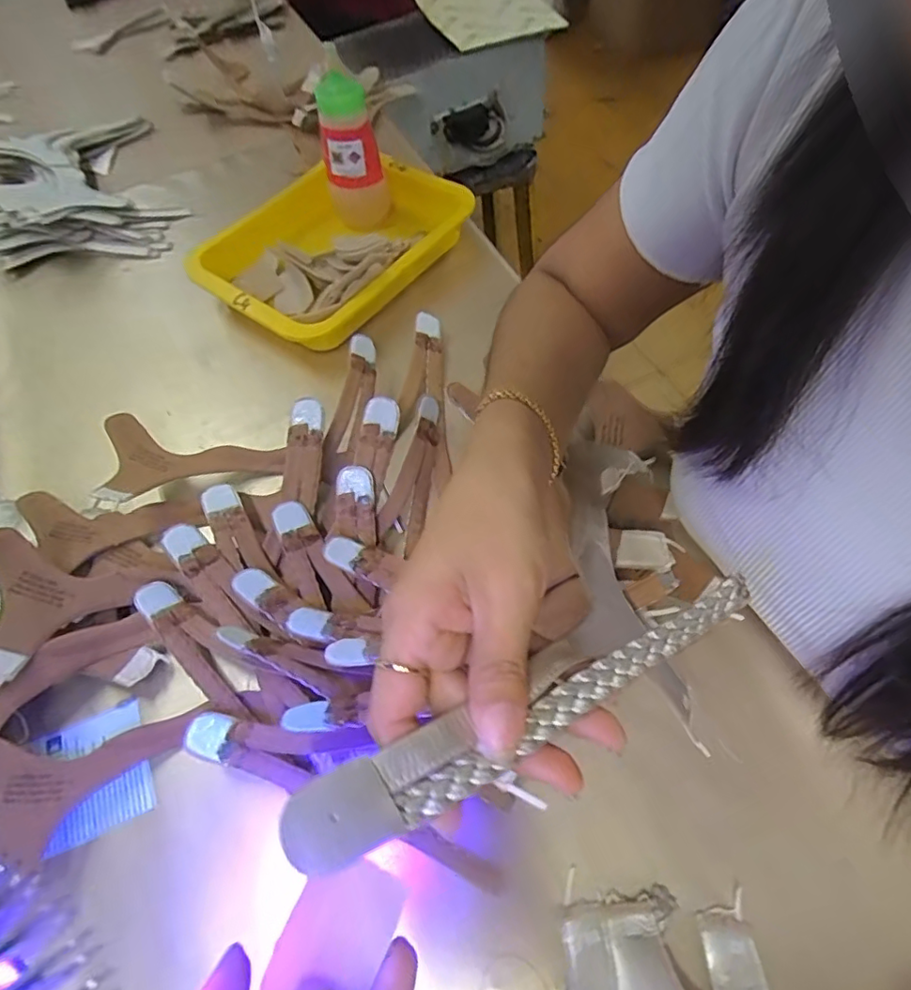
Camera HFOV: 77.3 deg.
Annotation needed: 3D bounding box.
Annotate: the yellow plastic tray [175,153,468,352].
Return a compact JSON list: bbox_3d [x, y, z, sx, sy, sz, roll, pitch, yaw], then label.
[{"bbox_3d":[-0.121,-0.253,0.587,0.190,0.057,0.258,32,65,20],"label":"yellow plastic tray"}]

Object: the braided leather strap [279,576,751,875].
[{"bbox_3d":[0.035,0.075,0.211,0.196,0.016,0.029,-19,58,-24],"label":"braided leather strap"}]

